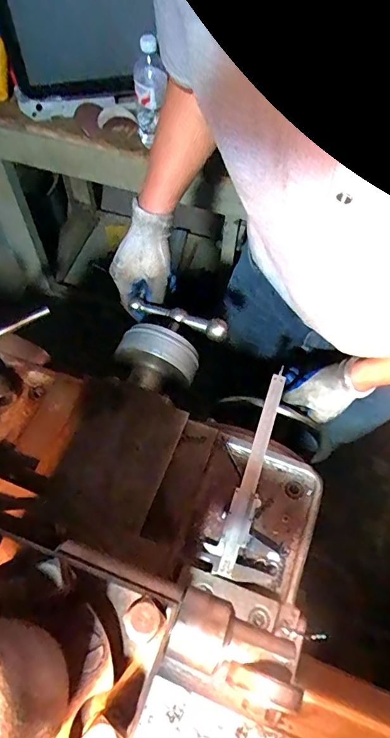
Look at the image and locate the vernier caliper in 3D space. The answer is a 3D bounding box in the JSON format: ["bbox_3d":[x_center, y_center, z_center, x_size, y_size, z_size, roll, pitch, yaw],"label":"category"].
[{"bbox_3d":[0.073,0.106,0.492,0.068,0.008,0.228,17,63,7],"label":"vernier caliper"}]

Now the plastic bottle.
[{"bbox_3d":[-0.101,-0.597,0.981,0.053,0.224,0.067,-37,70,-19],"label":"plastic bottle"}]

